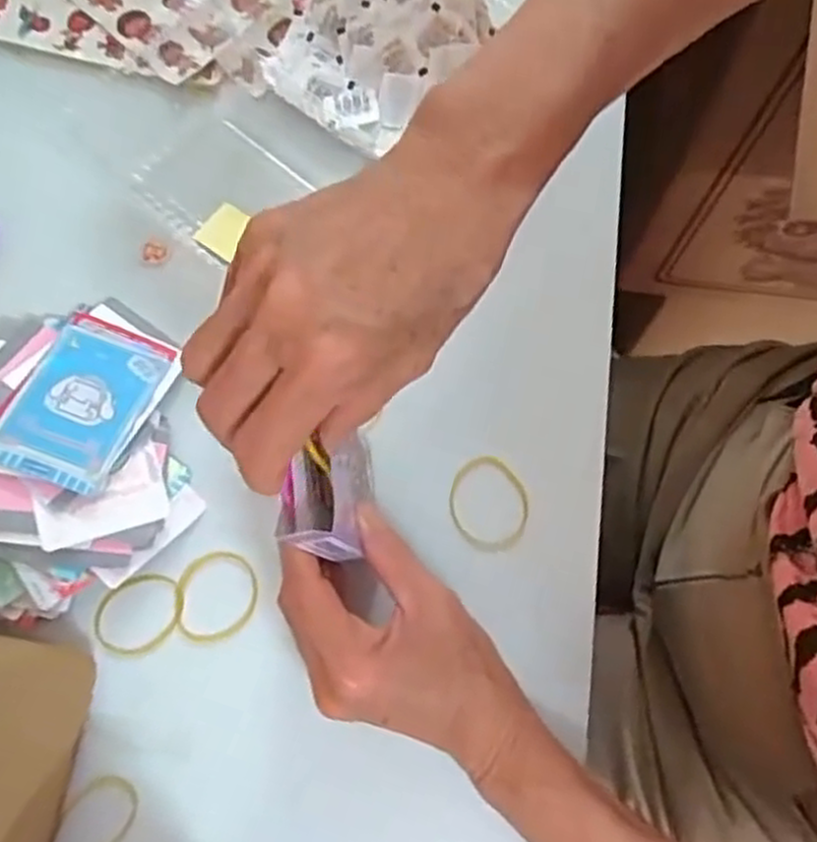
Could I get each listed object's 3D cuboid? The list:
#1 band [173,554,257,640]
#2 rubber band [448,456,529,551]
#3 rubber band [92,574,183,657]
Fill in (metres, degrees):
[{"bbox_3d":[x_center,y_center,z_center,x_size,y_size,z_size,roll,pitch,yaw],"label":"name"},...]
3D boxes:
[{"bbox_3d":[-0.099,0.090,0.395,0.043,0.004,0.044,-2,72,6],"label":"band"},{"bbox_3d":[0.043,0.044,0.410,0.043,0.004,0.048,16,79,9],"label":"rubber band"},{"bbox_3d":[-0.138,0.099,0.393,0.046,0.005,0.035,-43,88,-12],"label":"rubber band"}]

